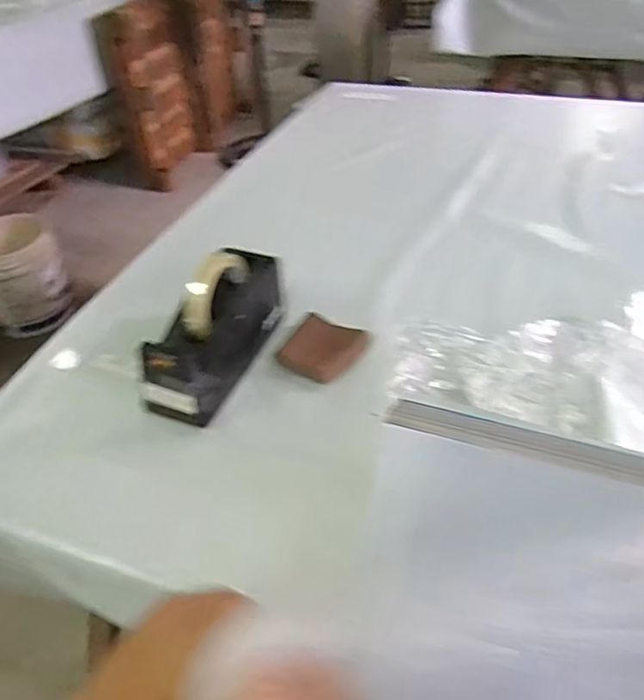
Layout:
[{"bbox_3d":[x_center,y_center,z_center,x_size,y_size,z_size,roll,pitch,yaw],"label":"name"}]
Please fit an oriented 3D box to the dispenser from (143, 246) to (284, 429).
[{"bbox_3d":[-0.113,-0.031,0.641,0.072,0.110,0.205,15,45,20],"label":"dispenser"}]

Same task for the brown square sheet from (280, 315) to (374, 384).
[{"bbox_3d":[0.001,-0.004,0.677,0.081,0.010,0.088,18,46,23],"label":"brown square sheet"}]

